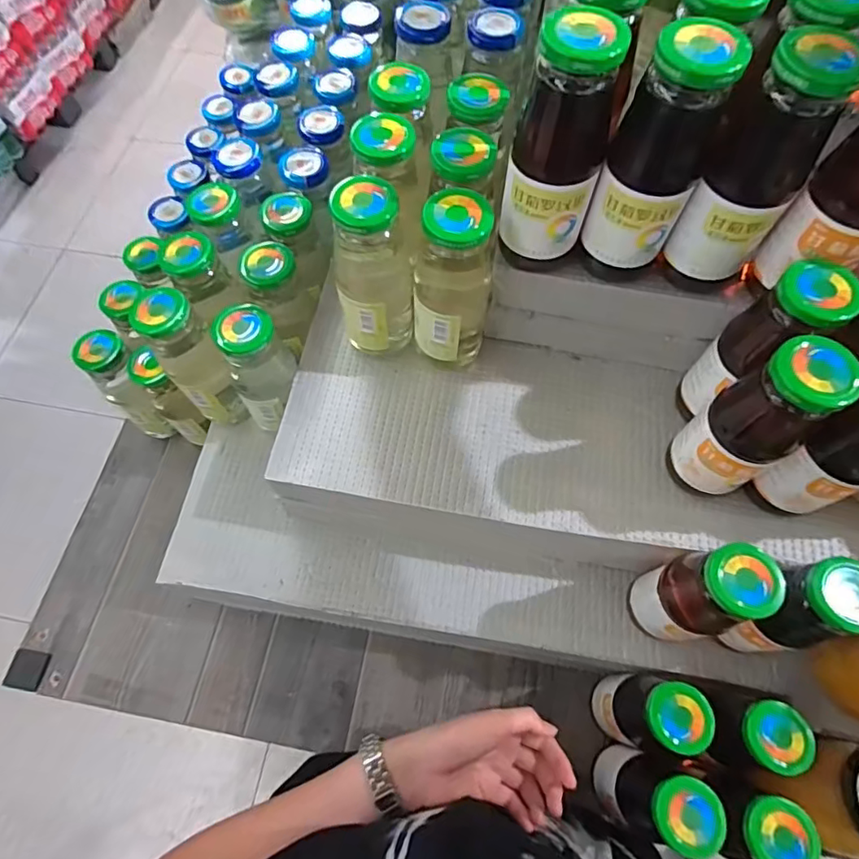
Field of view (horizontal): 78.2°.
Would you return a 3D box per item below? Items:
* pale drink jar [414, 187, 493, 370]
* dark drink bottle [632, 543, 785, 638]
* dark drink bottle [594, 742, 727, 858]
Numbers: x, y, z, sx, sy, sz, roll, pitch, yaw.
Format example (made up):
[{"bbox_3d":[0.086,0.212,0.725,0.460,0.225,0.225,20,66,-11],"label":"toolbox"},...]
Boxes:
[{"bbox_3d":[0.018,-0.110,0.433,0.058,0.164,0.052,9,66,4],"label":"pale drink jar"},{"bbox_3d":[0.209,0.129,0.413,0.053,0.136,0.058,0,65,0],"label":"dark drink bottle"},{"bbox_3d":[0.182,0.305,0.436,0.053,0.141,0.054,0,65,0],"label":"dark drink bottle"}]

